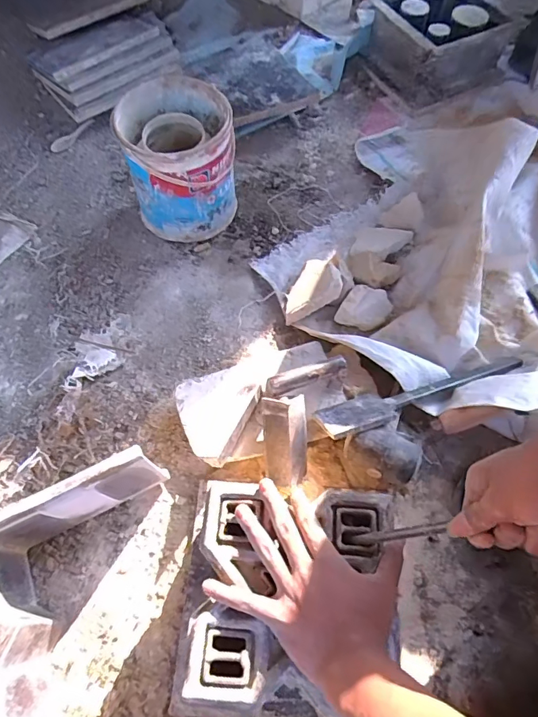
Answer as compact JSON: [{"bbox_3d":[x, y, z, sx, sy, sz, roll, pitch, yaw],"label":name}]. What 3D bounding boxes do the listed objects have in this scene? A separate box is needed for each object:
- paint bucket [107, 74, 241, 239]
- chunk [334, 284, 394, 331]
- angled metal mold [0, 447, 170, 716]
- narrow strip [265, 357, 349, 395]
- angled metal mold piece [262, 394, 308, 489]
[{"bbox_3d":[-0.145,-0.326,0.778,0.168,0.200,0.175,-1,63,2],"label":"paint bucket"},{"bbox_3d":[0.153,-0.081,0.727,0.077,0.035,0.066,16,65,11],"label":"chunk"},{"bbox_3d":[-0.253,0.244,0.511,0.145,0.129,0.297,14,64,10],"label":"angled metal mold"},{"bbox_3d":[0.049,0.022,0.594,0.109,0.007,0.024,-17,93,-5],"label":"narrow strip"},{"bbox_3d":[0.022,0.106,0.583,0.055,0.027,0.114,-3,100,0],"label":"angled metal mold piece"}]

